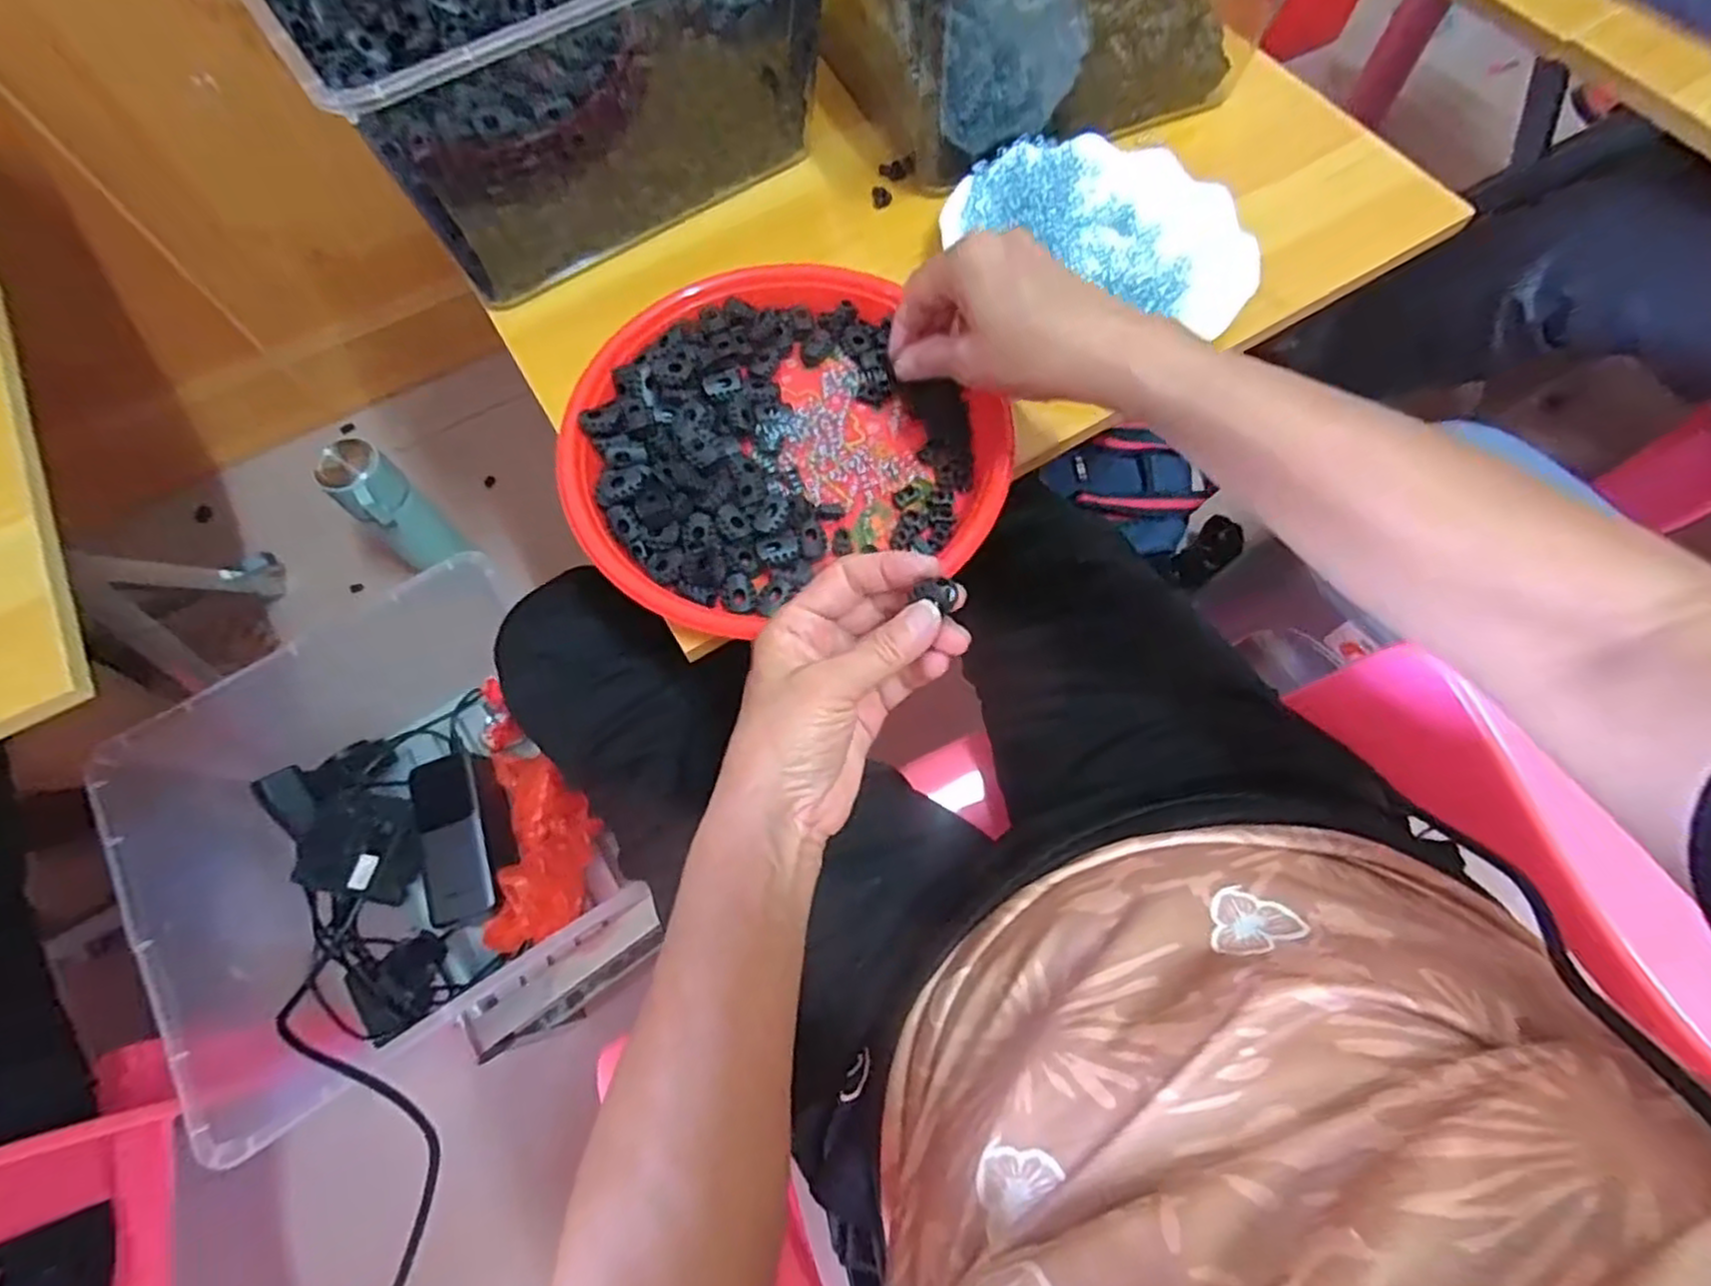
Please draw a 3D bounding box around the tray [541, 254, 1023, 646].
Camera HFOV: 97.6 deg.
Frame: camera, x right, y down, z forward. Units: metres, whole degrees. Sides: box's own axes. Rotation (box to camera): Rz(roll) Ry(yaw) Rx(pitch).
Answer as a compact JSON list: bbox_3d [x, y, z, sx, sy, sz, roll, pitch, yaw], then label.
[{"bbox_3d":[-0.044,-0.109,0.414,0.220,0.023,0.221,0,68,0],"label":"tray"}]

